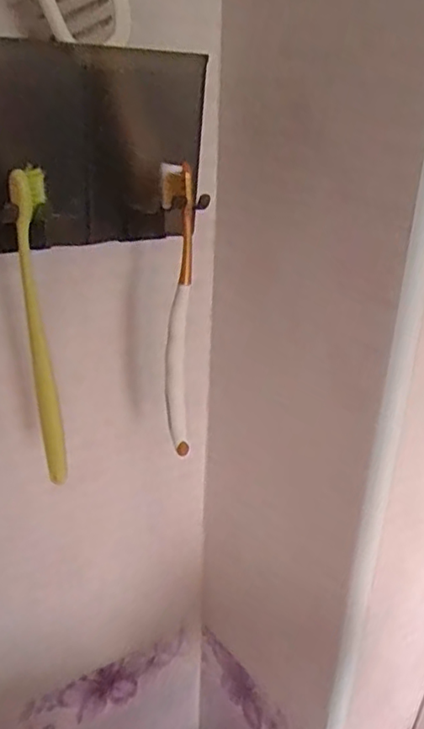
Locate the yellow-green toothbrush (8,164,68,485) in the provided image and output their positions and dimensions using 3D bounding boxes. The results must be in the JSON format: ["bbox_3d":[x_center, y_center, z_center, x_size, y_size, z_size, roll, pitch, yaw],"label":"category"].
[{"bbox_3d":[-0.090,-0.011,0.324,0.016,0.175,0.011,-9,27,-23],"label":"yellow-green toothbrush"}]

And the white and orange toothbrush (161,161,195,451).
[{"bbox_3d":[-0.021,-0.024,0.369,0.015,0.181,0.016,9,26,14],"label":"white and orange toothbrush"}]

